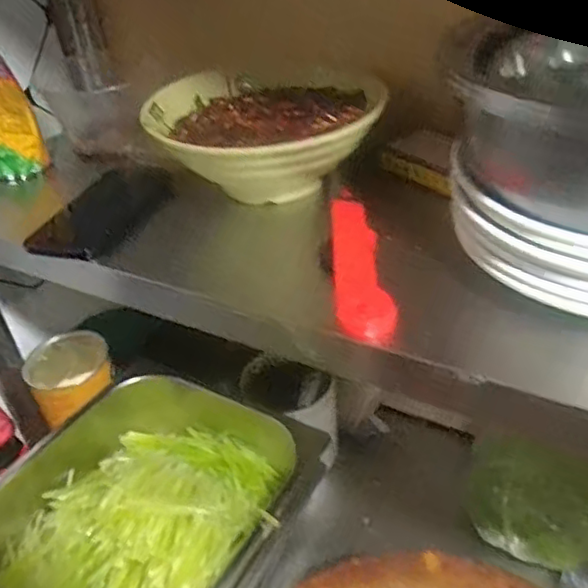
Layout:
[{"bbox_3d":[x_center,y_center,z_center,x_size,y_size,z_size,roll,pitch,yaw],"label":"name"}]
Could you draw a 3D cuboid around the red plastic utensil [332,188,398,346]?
[{"bbox_3d":[0.046,-0.029,0.467,0.036,0.025,0.170,-5,36,4],"label":"red plastic utensil"}]

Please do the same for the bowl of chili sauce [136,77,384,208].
[{"bbox_3d":[-0.028,-0.141,0.569,0.187,0.081,0.183,-5,36,4],"label":"bowl of chili sauce"}]

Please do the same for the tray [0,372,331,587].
[{"bbox_3d":[-0.144,0.218,0.629,0.259,0.099,0.341,17,42,30],"label":"tray"}]

